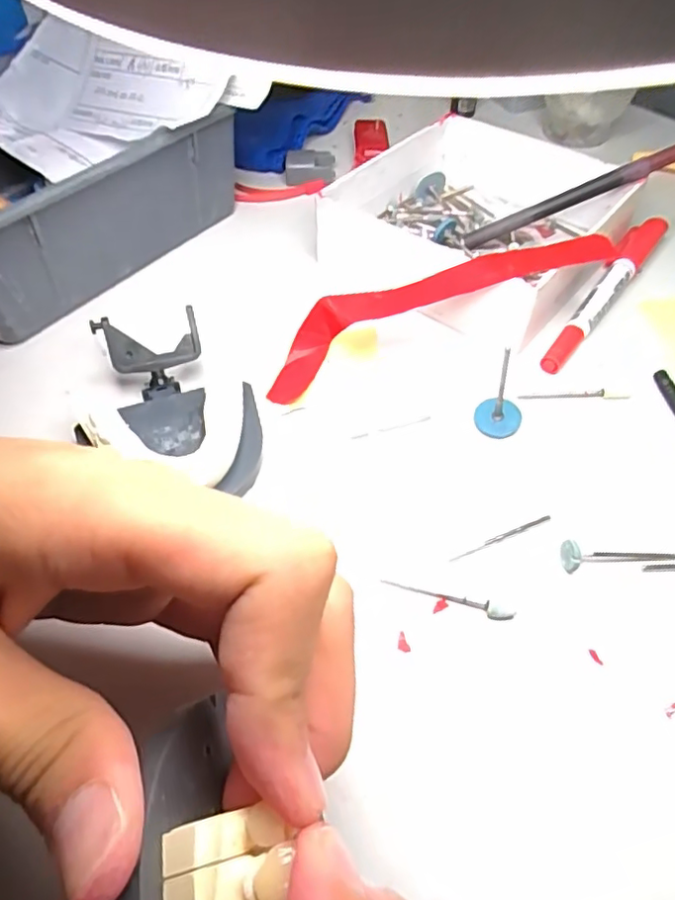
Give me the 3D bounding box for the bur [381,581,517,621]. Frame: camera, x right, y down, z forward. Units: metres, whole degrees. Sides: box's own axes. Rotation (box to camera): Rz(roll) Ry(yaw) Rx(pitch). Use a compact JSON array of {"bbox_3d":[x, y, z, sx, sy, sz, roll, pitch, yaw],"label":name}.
[{"bbox_3d":[0.038,0.050,0.204,0.045,0.004,0.004,15,53,11],"label":"bur"}]

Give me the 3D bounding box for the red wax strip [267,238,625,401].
[{"bbox_3d":[0.041,-0.066,0.265,0.160,0.031,0.021,-20,53,7],"label":"red wax strip"}]

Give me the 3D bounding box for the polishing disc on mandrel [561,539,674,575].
[{"bbox_3d":[0.100,0.036,0.211,0.042,0.008,0.009,-5,51,-3],"label":"polishing disc on mandrel"}]

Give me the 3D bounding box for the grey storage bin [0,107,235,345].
[{"bbox_3d":[-0.161,-0.142,0.316,0.154,0.064,0.163,29,57,22],"label":"grey storage bin"}]

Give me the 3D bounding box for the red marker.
[{"bbox_3d":[0.137,-0.084,0.304,0.015,0.013,0.140,31,58,23],"label":"red marker"}]

